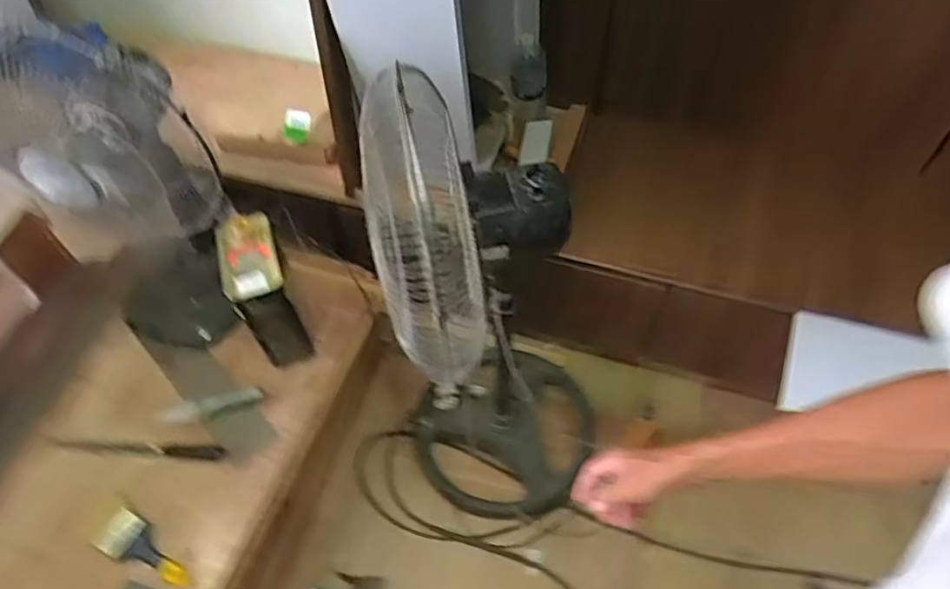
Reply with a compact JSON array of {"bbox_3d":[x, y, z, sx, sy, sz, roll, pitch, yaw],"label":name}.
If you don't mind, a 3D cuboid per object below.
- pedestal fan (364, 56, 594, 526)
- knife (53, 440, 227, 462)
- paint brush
[{"bbox_3d":[0.037,0.062,1.076,0.378,0.833,0.379,-19,55,-9],"label":"pedestal fan"},{"bbox_3d":[-0.578,0.264,1.077,0.303,0.019,0.025,1,54,6],"label":"knife"},{"bbox_3d":[-0.528,0.402,0.994,0.190,0.020,0.068,24,60,21],"label":"paint brush"}]

